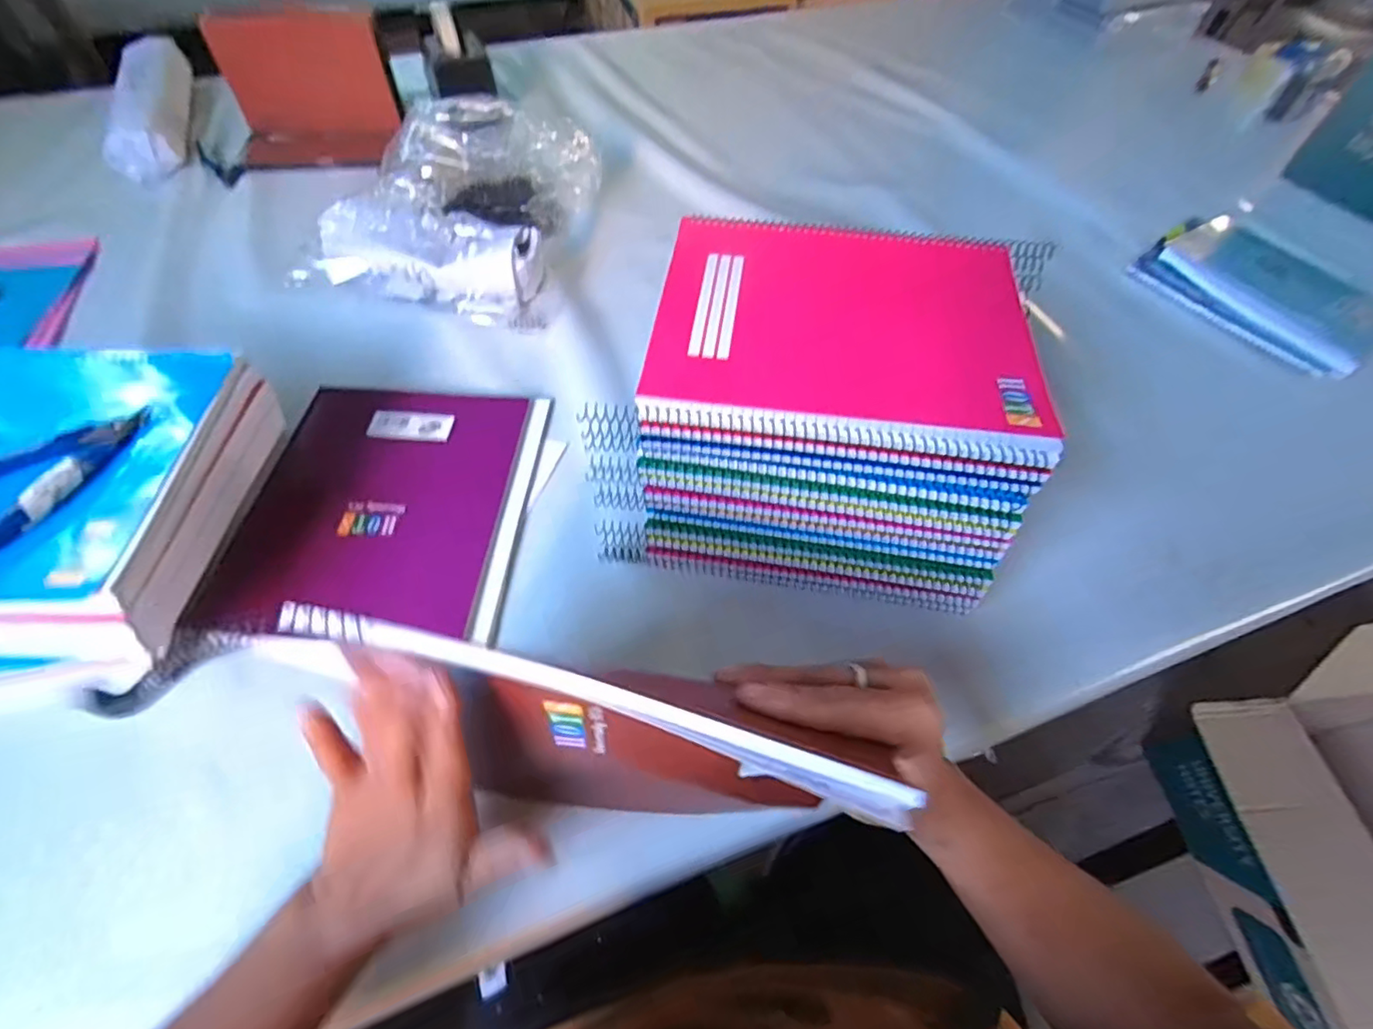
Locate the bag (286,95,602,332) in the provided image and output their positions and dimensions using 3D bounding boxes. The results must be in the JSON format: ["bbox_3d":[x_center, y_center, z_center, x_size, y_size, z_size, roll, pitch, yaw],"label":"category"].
[{"bbox_3d":[-0.251,-0.340,0.651,0.253,0.120,0.259,7,55,3],"label":"bag"}]

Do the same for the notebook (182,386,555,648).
[{"bbox_3d":[-0.237,-0.020,0.487,0.205,0.023,0.248,2,55,-1],"label":"notebook"}]

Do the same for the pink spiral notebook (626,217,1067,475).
[{"bbox_3d":[0.106,-0.132,0.407,0.244,0.017,0.208,6,58,3],"label":"pink spiral notebook"}]

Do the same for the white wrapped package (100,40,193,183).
[{"bbox_3d":[-0.729,-0.557,0.820,0.072,0.073,0.313,-17,57,-14],"label":"white wrapped package"}]

